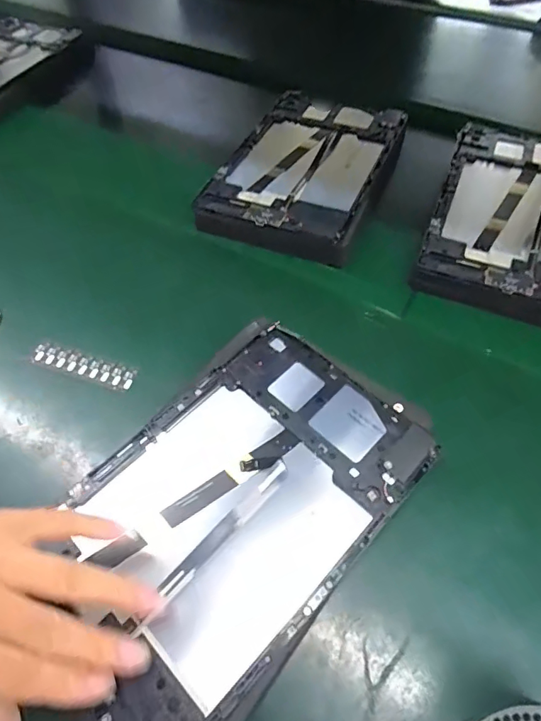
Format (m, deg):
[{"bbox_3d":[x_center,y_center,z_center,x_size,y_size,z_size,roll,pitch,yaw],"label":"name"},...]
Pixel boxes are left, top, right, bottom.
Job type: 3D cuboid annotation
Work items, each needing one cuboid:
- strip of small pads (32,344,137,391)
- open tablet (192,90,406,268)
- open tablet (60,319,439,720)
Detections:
[{"bbox_3d":[-0.146,0.005,0.368,0.089,0.010,0.016,15,57,12],"label":"strip of small pads"},{"bbox_3d":[0.043,-0.208,0.495,0.155,0.021,0.241,18,58,15],"label":"open tablet"},{"bbox_3d":[-0.023,0.085,0.283,0.150,0.017,0.235,35,63,26],"label":"open tablet"}]

